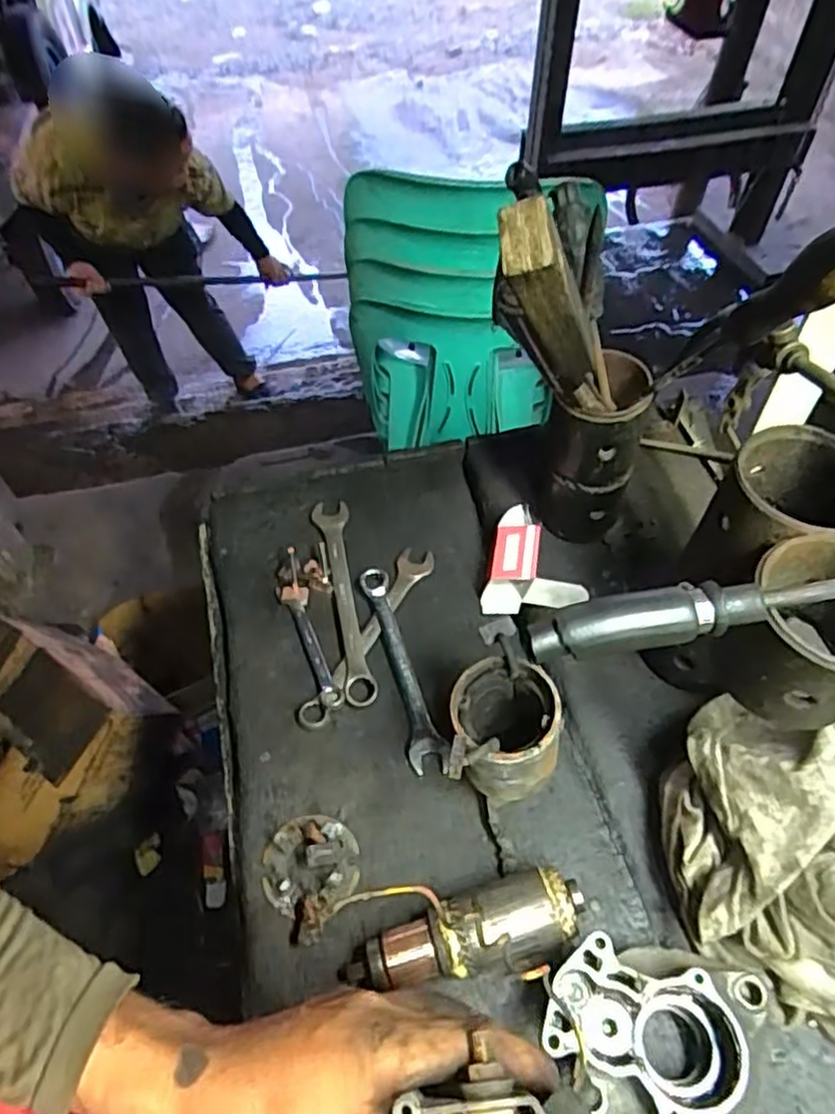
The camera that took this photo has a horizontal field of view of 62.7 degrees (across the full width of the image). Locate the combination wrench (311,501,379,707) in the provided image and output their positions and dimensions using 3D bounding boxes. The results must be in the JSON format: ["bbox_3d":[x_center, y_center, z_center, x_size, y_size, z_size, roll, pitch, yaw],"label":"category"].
[{"bbox_3d":[-0.069,0.034,0.650,0.033,0.014,0.226,-10,55,-7],"label":"combination wrench"}]

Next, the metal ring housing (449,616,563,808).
[{"bbox_3d":[0.062,0.129,0.506,0.077,0.126,0.119,2,54,2],"label":"metal ring housing"}]

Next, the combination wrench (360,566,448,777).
[{"bbox_3d":[-0.016,0.093,0.607,0.032,0.012,0.196,-15,55,-10],"label":"combination wrench"}]

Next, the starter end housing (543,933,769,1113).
[{"bbox_3d":[0.144,0.294,0.419,0.132,0.058,0.099,12,55,9],"label":"starter end housing"}]

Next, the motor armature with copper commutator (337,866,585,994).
[{"bbox_3d":[0.032,0.256,0.460,0.160,0.048,0.051,-13,55,-9],"label":"motor armature with copper commutator"}]

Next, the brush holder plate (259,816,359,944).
[{"bbox_3d":[-0.076,0.230,0.502,0.071,0.032,0.080,-27,59,-18],"label":"brush holder plate"}]

